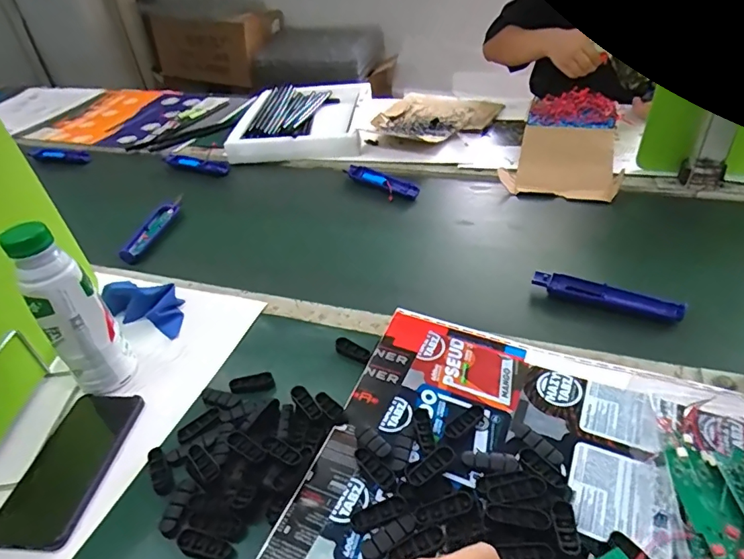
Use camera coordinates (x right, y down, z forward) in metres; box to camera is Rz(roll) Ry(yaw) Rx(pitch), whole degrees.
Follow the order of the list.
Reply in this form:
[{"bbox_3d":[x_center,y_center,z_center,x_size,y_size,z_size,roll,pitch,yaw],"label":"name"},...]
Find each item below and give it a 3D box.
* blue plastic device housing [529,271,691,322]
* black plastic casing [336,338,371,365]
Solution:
[{"bbox_3d":[0.295,0.021,0.598,0.171,0.018,0.026,18,43,26],"label":"blue plastic device housing"},{"bbox_3d":[-0.022,0.084,0.553,0.047,0.011,0.017,18,43,26],"label":"black plastic casing"}]

